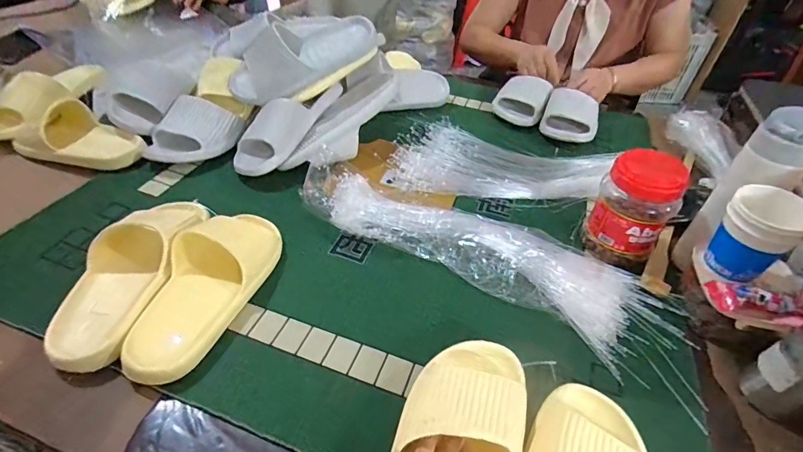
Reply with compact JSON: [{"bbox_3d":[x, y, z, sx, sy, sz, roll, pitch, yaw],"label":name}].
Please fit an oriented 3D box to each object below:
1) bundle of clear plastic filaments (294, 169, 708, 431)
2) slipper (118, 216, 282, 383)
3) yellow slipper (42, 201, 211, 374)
[{"bbox_3d":[0.104,0.027,0.538,0.506,0.057,0.142,24,47,22],"label":"bundle of clear plastic filaments"},{"bbox_3d":[-0.220,0.064,0.482,0.102,0.060,0.235,6,42,3],"label":"slipper"},{"bbox_3d":[-0.316,0.050,0.491,0.095,0.068,0.243,4,42,2],"label":"yellow slipper"}]

